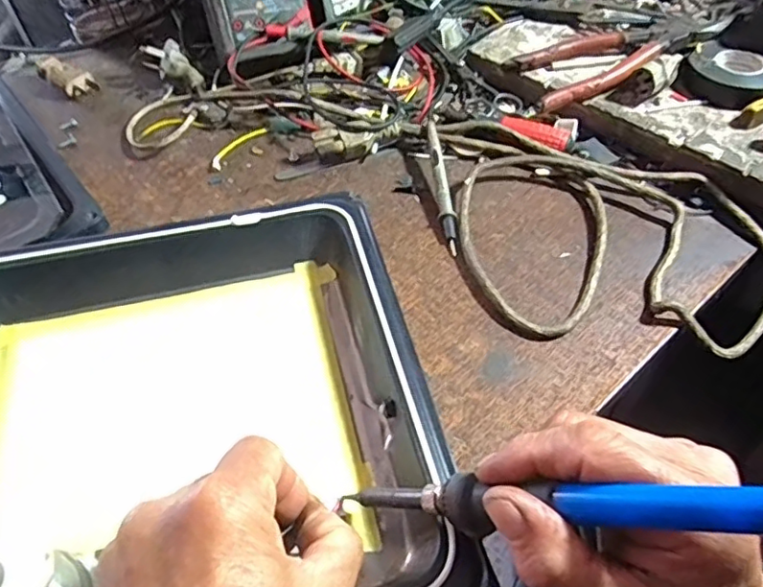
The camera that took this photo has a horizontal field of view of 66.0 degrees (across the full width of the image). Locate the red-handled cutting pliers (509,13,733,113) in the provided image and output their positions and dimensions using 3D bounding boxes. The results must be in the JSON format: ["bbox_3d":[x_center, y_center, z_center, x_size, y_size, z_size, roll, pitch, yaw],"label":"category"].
[{"bbox_3d":[0.199,-0.197,0.477,0.170,0.022,0.071,-17,52,-9],"label":"red-handled cutting pliers"}]

